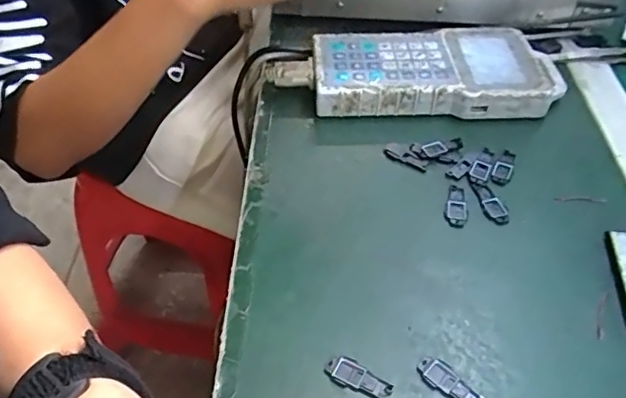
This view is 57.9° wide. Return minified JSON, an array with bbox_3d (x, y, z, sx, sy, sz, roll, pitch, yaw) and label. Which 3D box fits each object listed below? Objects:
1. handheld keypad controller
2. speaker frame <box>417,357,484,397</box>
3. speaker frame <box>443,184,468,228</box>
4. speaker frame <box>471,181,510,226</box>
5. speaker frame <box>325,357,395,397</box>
[{"bbox_3d":[0.112,-0.117,0.516,0.220,0.035,0.104,-3,47,-2],"label":"handheld keypad controller"},{"bbox_3d":[0.081,0.107,0.329,0.040,0.004,0.016,31,54,27],"label":"speaker frame"},{"bbox_3d":[0.109,0.004,0.424,0.017,0.004,0.040,12,48,12],"label":"speaker frame"},{"bbox_3d":[0.134,0.002,0.428,0.015,0.005,0.044,-11,47,-10],"label":"speaker frame"},{"bbox_3d":[0.027,0.104,0.331,0.040,0.004,0.016,18,49,17],"label":"speaker frame"}]

